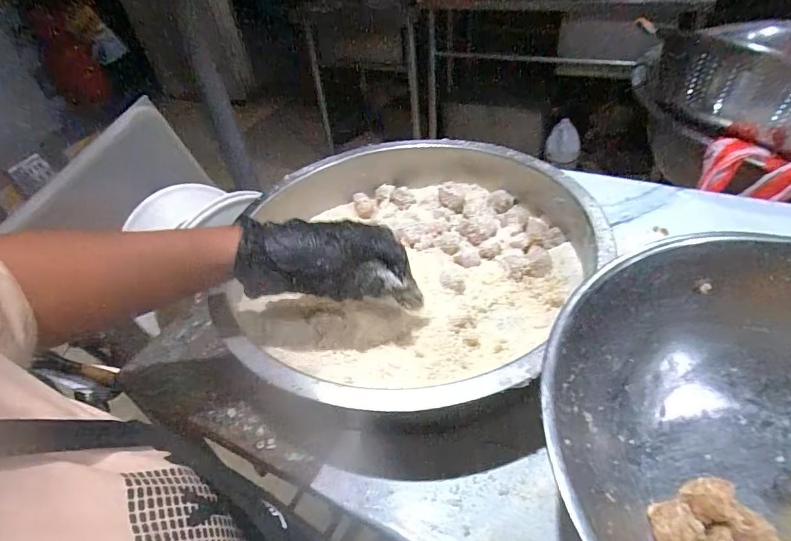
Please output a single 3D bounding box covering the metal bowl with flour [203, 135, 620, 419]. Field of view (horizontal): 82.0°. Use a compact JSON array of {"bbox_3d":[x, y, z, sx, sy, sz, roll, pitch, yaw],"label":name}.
[{"bbox_3d":[0.018,-0.011,0.473,0.349,0.084,0.371,1,40,10],"label":"metal bowl with flour"}]

